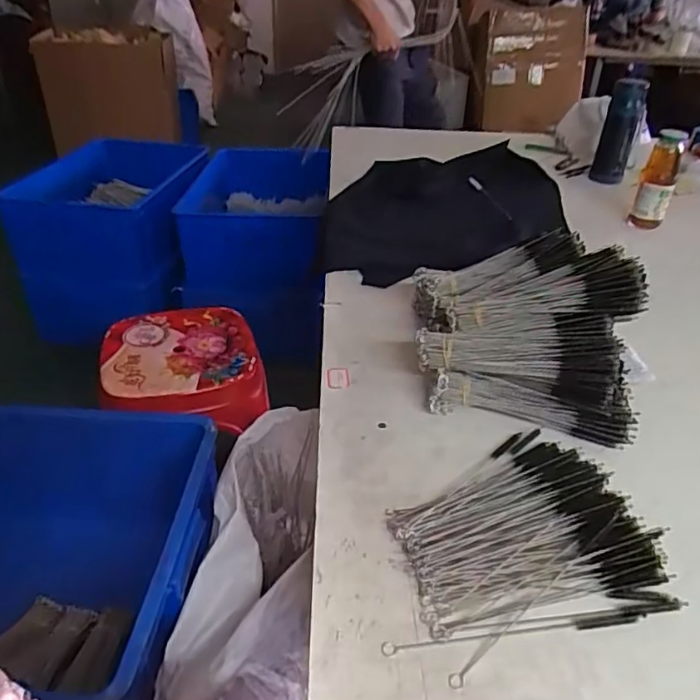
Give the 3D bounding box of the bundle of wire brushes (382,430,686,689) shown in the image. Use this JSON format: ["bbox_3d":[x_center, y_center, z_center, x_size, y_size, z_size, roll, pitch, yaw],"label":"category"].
[{"bbox_3d":[0.131,0.152,0.498,0.212,0.029,0.187,-10,36,-15],"label":"bundle of wire brushes"}]

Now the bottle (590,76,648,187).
[{"bbox_3d":[0.568,-0.461,1.251,0.074,0.197,0.063,17,38,23],"label":"bottle"}]

